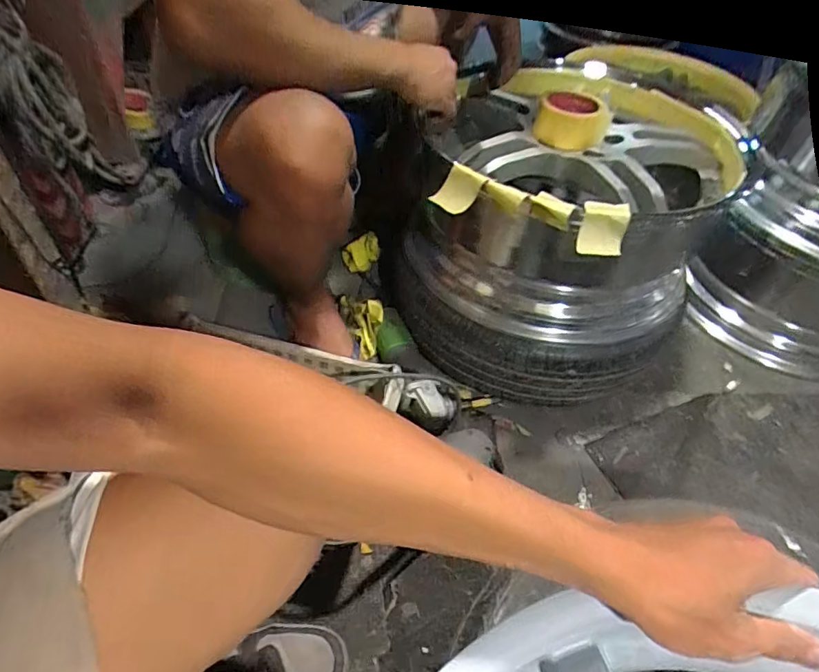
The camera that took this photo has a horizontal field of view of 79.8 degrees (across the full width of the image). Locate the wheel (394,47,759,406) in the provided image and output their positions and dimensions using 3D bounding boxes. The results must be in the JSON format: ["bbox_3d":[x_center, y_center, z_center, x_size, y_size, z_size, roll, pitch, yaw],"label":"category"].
[{"bbox_3d":[0.246,-0.169,0.810,0.466,0.391,0.443,2,48,-2],"label":"wheel"}]

